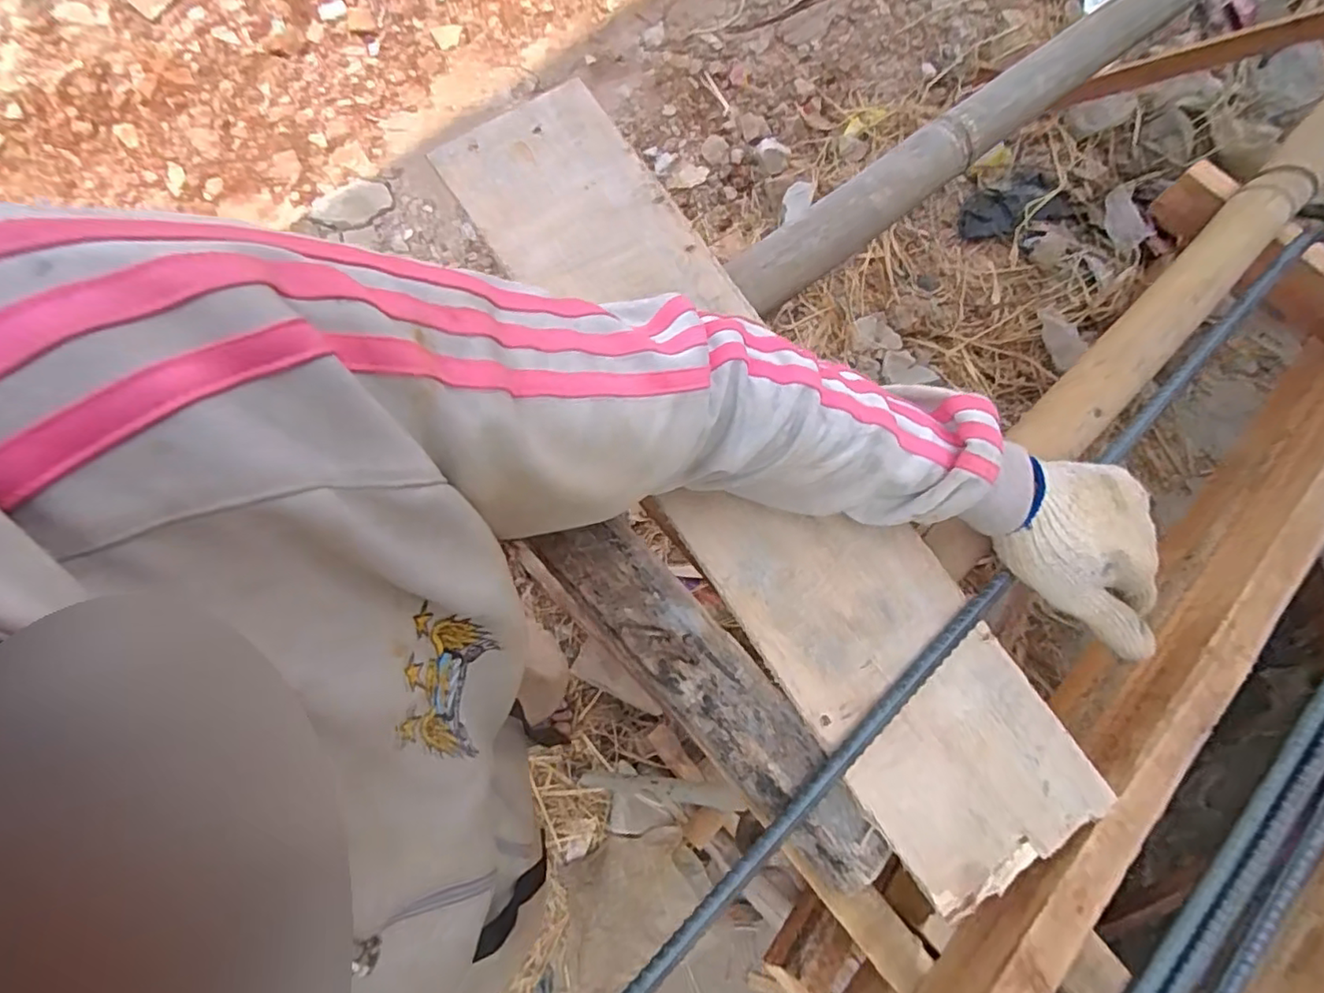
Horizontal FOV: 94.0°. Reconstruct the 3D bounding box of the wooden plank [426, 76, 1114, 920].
[{"bbox_3d":[0.050,-0.050,0.476,0.152,0.024,0.700,-32,78,-9],"label":"wooden plank"}]

